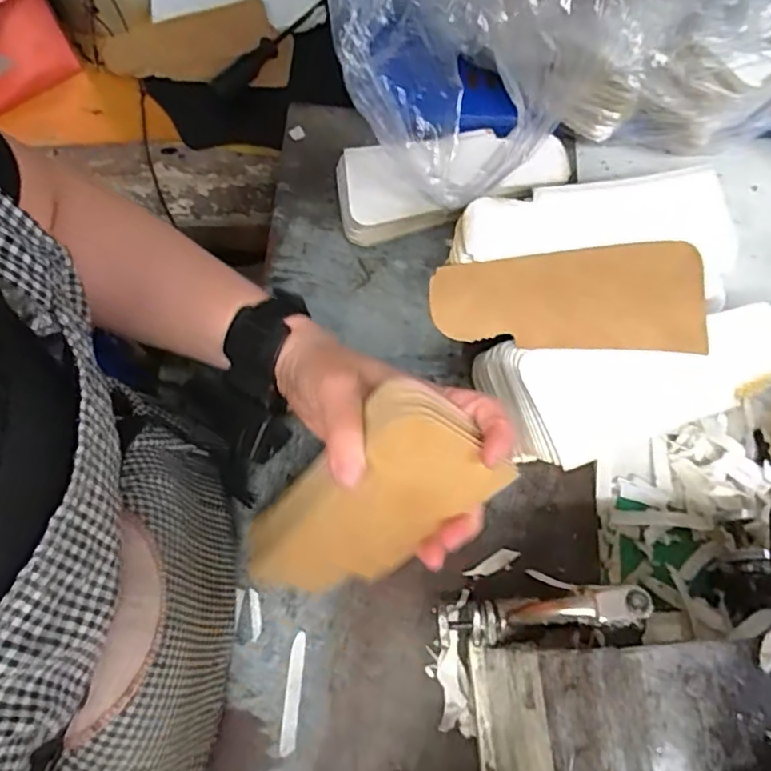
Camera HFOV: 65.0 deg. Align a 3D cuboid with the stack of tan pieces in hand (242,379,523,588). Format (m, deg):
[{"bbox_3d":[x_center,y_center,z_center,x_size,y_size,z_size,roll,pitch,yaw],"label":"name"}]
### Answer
[{"bbox_3d":[-0.013,0.071,0.339,0.079,0.163,0.015,35,32,-18],"label":"stack of tan pieces in hand"}]

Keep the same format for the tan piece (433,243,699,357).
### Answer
[{"bbox_3d":[0.118,-0.060,0.395,0.172,0.011,0.072,2,80,2],"label":"tan piece"}]

